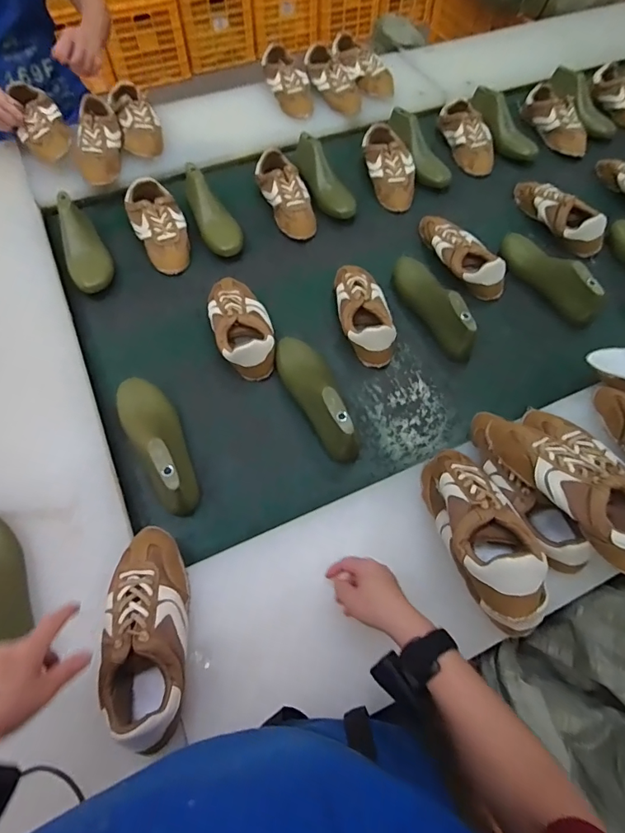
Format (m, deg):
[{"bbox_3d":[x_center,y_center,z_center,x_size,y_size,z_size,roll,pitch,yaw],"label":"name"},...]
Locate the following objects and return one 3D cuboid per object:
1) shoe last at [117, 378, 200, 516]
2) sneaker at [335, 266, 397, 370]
[{"bbox_3d":[-0.232,0.026,0.688,0.071,0.071,0.230,-27,66,-14],"label":"shoe last"},{"bbox_3d":[0.093,-0.200,0.843,0.095,0.070,0.228,-5,61,-5],"label":"sneaker"}]

